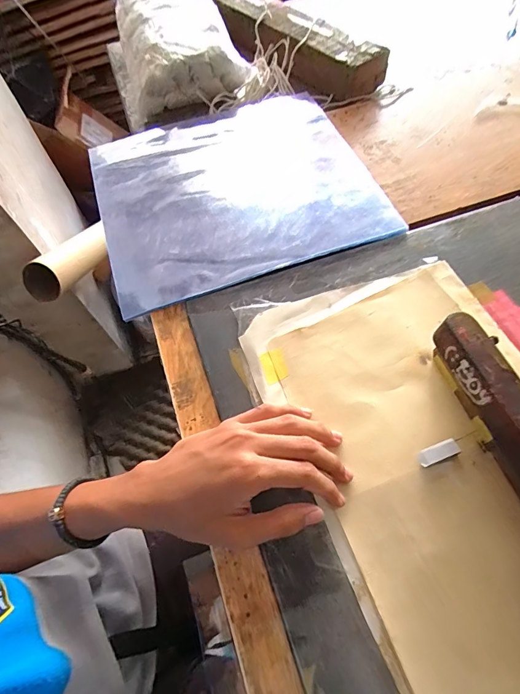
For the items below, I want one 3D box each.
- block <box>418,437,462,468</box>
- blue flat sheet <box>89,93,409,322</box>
[{"bbox_3d":[0.139,0.082,0.295,0.032,0.007,0.012,-19,64,-8],"label":"block"},{"bbox_3d":[-0.035,-0.195,0.445,0.305,0.011,0.285,-18,63,-8],"label":"blue flat sheet"}]

